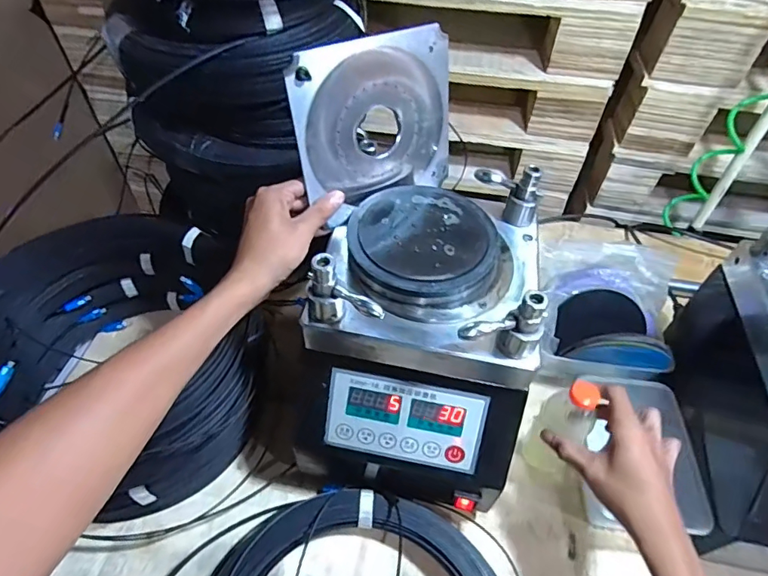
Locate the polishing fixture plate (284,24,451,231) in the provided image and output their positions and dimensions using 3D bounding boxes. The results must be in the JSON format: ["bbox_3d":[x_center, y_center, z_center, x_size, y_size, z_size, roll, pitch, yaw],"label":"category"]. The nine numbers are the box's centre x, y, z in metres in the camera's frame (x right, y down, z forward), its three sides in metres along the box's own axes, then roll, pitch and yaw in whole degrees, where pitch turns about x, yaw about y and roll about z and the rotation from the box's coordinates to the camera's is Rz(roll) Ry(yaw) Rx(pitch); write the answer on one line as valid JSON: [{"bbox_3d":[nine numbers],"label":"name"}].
[{"bbox_3d":[-0.004,-0.159,0.482,0.172,0.169,0.009,-24,42,-21],"label":"polishing fixture plate"}]

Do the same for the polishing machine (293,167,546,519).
[{"bbox_3d":[0.040,0.050,0.518,0.211,0.237,0.264,10,51,6],"label":"polishing machine"}]

